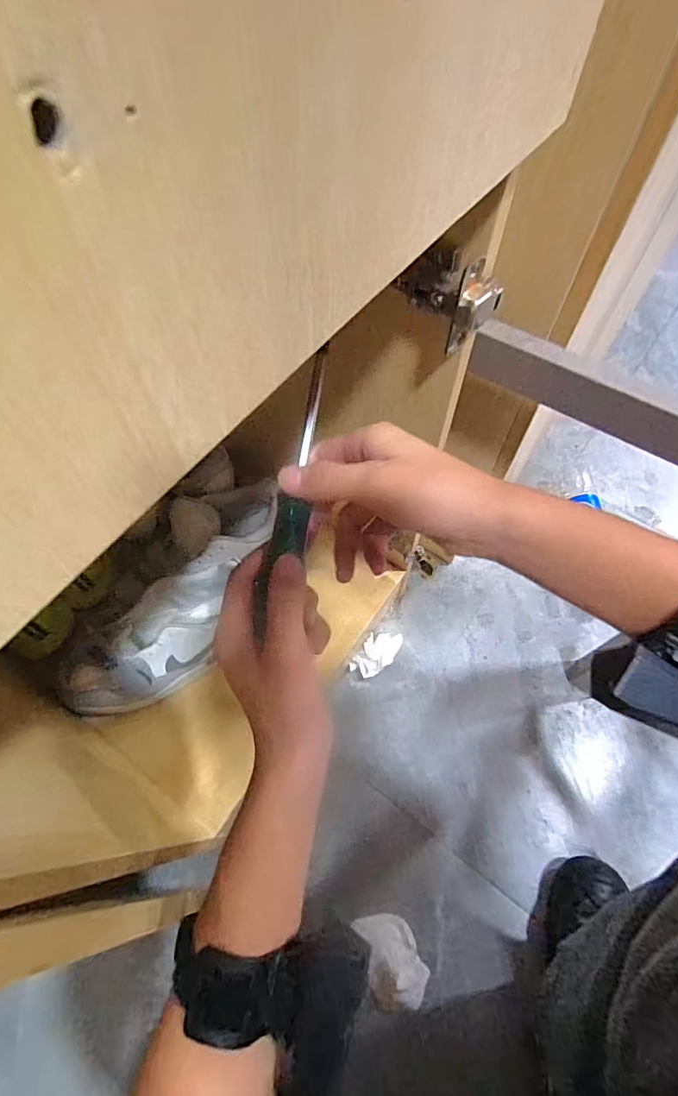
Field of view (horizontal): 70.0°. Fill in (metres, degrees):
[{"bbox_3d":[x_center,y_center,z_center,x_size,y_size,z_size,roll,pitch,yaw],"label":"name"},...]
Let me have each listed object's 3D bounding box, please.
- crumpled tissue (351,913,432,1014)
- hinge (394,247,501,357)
[{"bbox_3d":[0.060,0.451,0.531,0.064,0.016,0.087,-13,63,-7],"label":"crumpled tissue"},{"bbox_3d":[0.070,-0.164,0.313,0.032,0.050,0.058,-41,70,-19],"label":"hinge"}]

